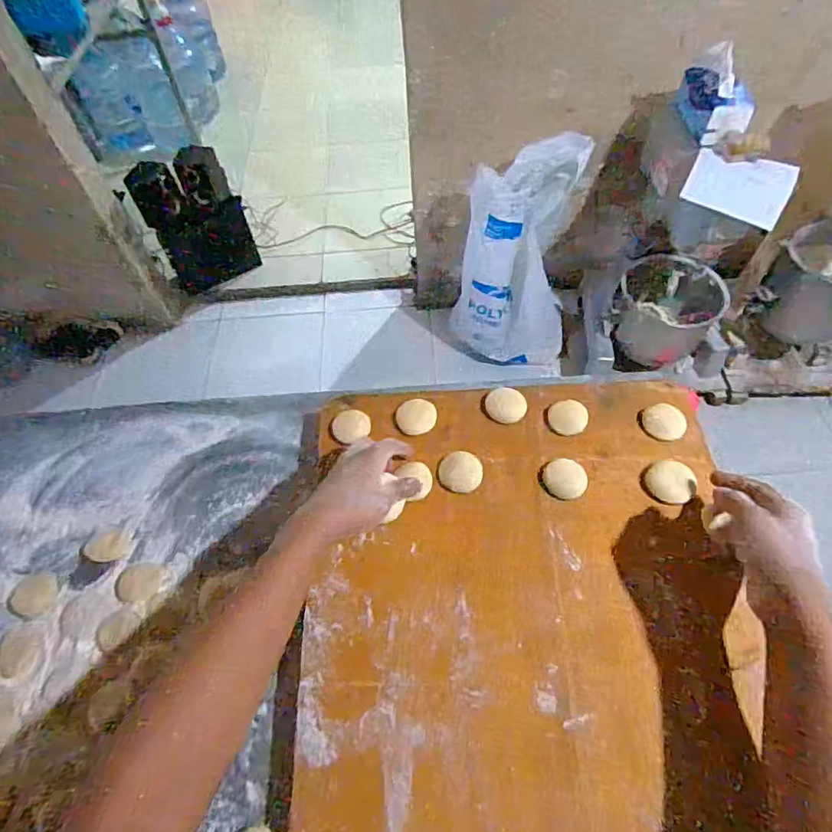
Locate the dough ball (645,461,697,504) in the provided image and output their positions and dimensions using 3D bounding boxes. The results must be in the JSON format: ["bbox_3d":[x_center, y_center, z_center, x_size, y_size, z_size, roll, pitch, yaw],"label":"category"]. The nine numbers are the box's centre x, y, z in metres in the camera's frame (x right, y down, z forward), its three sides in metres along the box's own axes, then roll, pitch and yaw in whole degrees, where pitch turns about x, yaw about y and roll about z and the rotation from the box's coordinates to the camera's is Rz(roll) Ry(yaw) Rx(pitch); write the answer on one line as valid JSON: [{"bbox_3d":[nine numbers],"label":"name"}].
[{"bbox_3d":[0.261,0.067,0.542,0.044,0.011,0.043,-2,57,2],"label":"dough ball"}]

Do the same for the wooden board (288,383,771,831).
[{"bbox_3d":[0.096,0.213,0.459,0.388,0.038,0.584,-3,57,4],"label":"wooden board"}]

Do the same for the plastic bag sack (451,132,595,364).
[{"bbox_3d":[0.311,-0.460,1.591,0.374,0.577,0.318,7,57,8],"label":"plastic bag sack"}]

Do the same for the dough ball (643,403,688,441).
[{"bbox_3d":[0.274,0.006,0.585,0.047,0.011,0.044,-2,57,2],"label":"dough ball"}]

